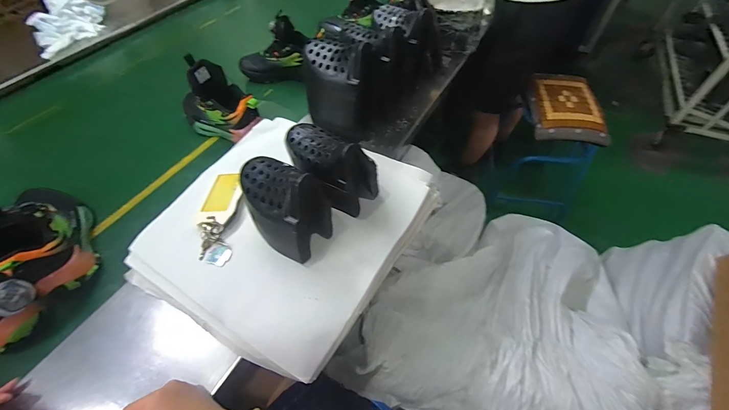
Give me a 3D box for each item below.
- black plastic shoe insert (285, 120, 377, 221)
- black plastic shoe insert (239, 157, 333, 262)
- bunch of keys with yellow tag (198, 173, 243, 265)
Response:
[{"bbox_3d":[-0.053,-0.068,0.510,0.109,0.132,0.143,-32,59,-19],"label":"black plastic shoe insert"},{"bbox_3d":[-0.123,-0.007,0.463,0.146,0.115,0.090,38,64,26],"label":"black plastic shoe insert"},{"bbox_3d":[-0.239,0.015,0.522,0.063,0.012,0.167,-6,54,-2],"label":"bunch of keys with yellow tag"}]

